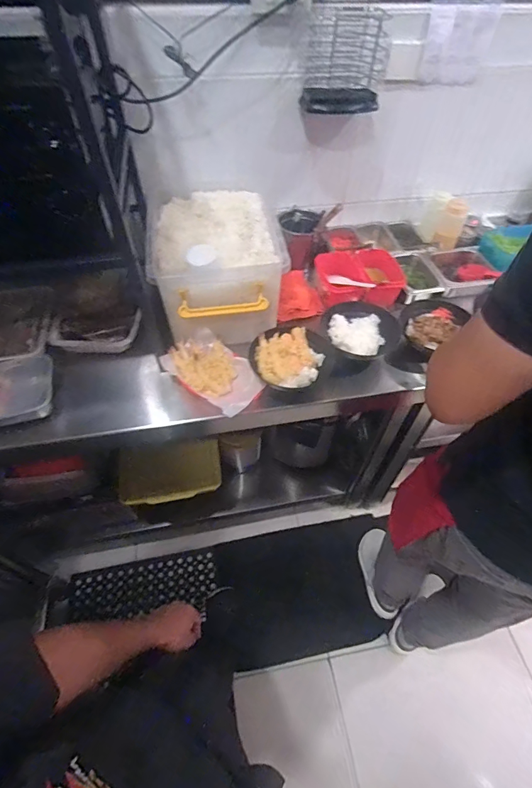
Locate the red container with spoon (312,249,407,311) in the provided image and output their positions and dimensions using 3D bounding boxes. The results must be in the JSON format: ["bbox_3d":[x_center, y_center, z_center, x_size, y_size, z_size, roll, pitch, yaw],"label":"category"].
[{"bbox_3d":[0.246,-0.317,1.046,0.224,0.086,0.183,-7,53,-6],"label":"red container with spoon"}]

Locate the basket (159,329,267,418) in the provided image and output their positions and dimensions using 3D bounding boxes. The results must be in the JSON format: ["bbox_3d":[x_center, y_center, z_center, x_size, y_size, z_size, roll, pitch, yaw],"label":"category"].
[{"bbox_3d":[-0.112,-0.043,0.869,0.229,0.056,0.142,32,59,22],"label":"basket"}]

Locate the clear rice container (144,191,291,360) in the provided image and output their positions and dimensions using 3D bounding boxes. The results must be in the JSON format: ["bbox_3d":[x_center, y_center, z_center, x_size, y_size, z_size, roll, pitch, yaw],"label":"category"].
[{"bbox_3d":[-0.122,-0.317,0.952,0.289,0.196,0.396,-8,53,-7],"label":"clear rice container"}]

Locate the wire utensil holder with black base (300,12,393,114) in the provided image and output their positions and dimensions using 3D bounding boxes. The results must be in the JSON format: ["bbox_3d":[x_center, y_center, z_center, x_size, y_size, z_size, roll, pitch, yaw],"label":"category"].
[{"bbox_3d":[0.185,-0.739,0.875,0.193,0.171,0.059,-12,54,-10],"label":"wire utensil holder with black base"}]

